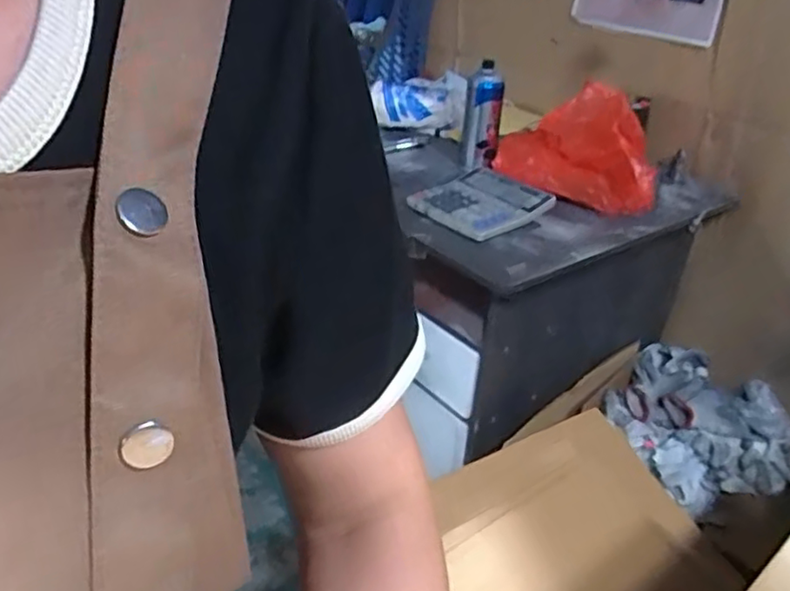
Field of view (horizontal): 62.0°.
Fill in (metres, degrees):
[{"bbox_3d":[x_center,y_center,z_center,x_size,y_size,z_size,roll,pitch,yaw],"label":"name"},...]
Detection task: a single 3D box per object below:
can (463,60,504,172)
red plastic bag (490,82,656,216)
[{"bbox_3d":[0.160,-0.323,1.193,0.063,0.166,0.059,6,30,3],"label":"can"},{"bbox_3d":[0.308,-0.253,1.107,0.125,0.158,0.278,-19,38,-35],"label":"red plastic bag"}]

